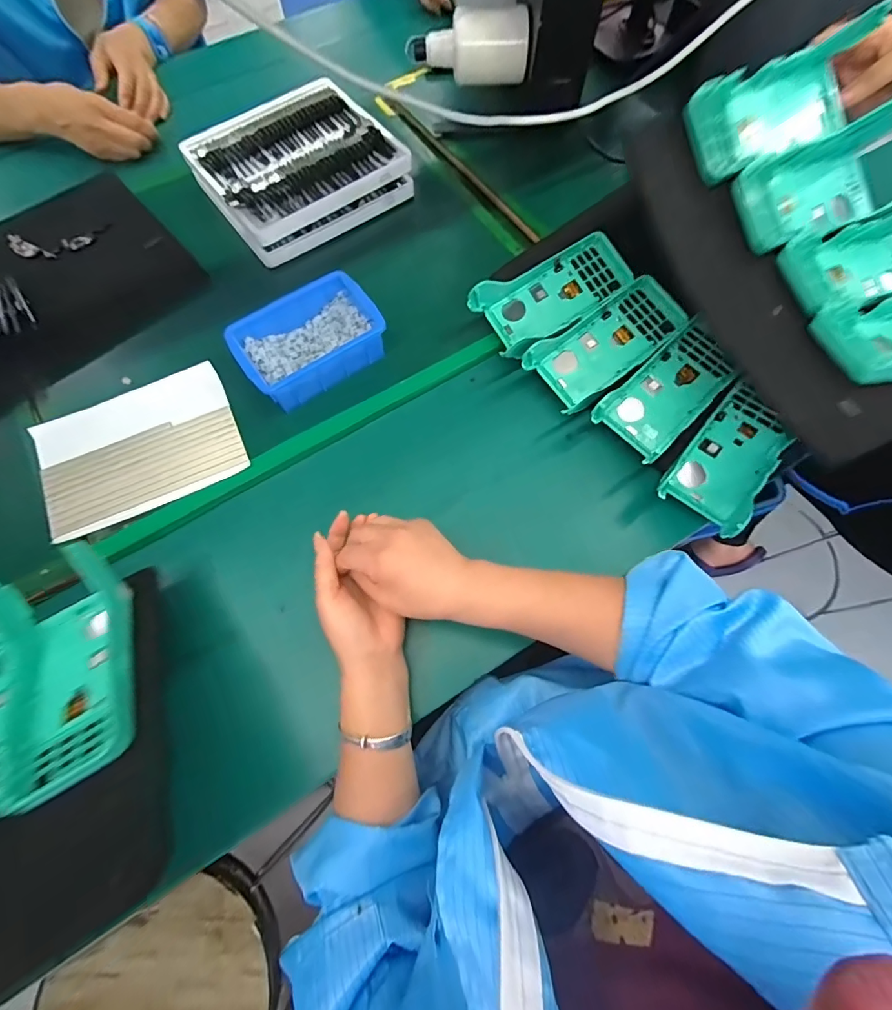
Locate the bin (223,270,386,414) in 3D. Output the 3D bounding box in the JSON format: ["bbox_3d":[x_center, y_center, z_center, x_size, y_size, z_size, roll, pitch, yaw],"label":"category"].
[{"bbox_3d":[-0.156,-0.180,0.490,0.142,0.052,0.119,-31,67,-14],"label":"bin"}]

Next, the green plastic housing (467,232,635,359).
[{"bbox_3d":[0.113,-0.236,0.483,0.166,0.048,0.089,-34,86,4],"label":"green plastic housing"}]

